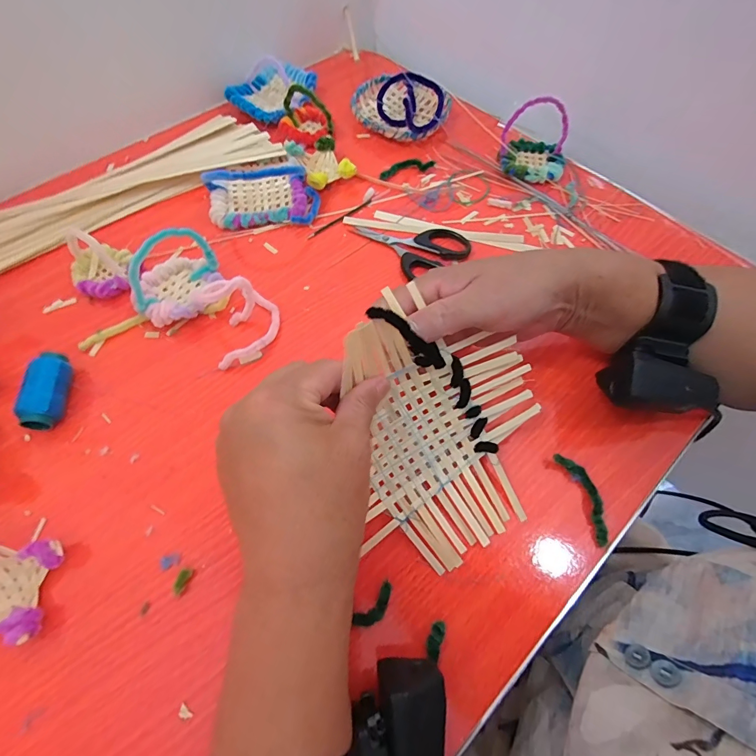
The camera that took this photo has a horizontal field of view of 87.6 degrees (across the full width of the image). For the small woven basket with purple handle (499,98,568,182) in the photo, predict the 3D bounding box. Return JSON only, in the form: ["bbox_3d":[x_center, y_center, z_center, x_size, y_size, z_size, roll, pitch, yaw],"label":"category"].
[{"bbox_3d":[0.163,-0.242,0.401,0.070,0.057,0.061,13,64,6],"label":"small woven basket with purple handle"}]

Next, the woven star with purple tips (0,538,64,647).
[{"bbox_3d":[-0.218,0.122,0.228,0.050,0.031,0.054,0,63,-1],"label":"woven star with purple tips"}]

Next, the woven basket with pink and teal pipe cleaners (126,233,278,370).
[{"bbox_3d":[-0.141,-0.069,0.311,0.127,0.057,0.073,29,66,13],"label":"woven basket with pink and teal pipe cleaners"}]

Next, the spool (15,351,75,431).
[{"bbox_3d":[-0.238,0.011,0.287,0.022,0.025,0.055,-6,64,-4],"label":"spool"}]

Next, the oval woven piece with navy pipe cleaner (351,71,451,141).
[{"bbox_3d":[0.026,-0.314,0.444,0.110,0.043,0.092,36,68,16],"label":"oval woven piece with navy pipe cleaner"}]

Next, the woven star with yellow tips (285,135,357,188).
[{"bbox_3d":[-0.059,-0.220,0.403,0.052,0.026,0.063,-29,67,-15],"label":"woven star with yellow tips"}]

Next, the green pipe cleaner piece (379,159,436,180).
[{"bbox_3d":[0.030,-0.225,0.419,0.060,0.008,0.019,-15,64,-8],"label":"green pipe cleaner piece"}]

